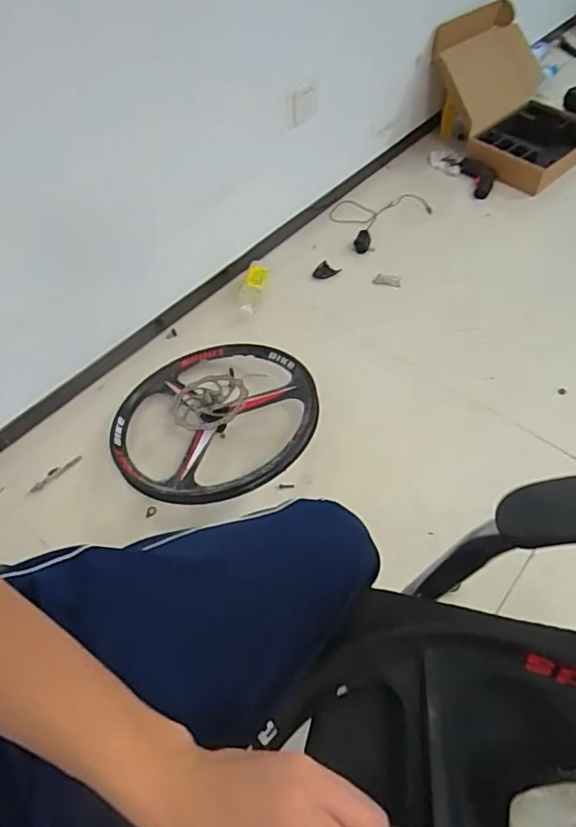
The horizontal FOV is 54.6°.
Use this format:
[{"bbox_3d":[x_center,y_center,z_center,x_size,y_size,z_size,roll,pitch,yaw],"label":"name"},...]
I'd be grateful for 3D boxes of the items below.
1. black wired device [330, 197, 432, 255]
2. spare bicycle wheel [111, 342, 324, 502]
[{"bbox_3d":[0.238,-0.576,1.625,0.225,0.061,0.313,39,63,24],"label":"black wired device"},{"bbox_3d":[-0.144,0.013,1.113,0.386,0.120,0.404,18,57,12],"label":"spare bicycle wheel"}]

